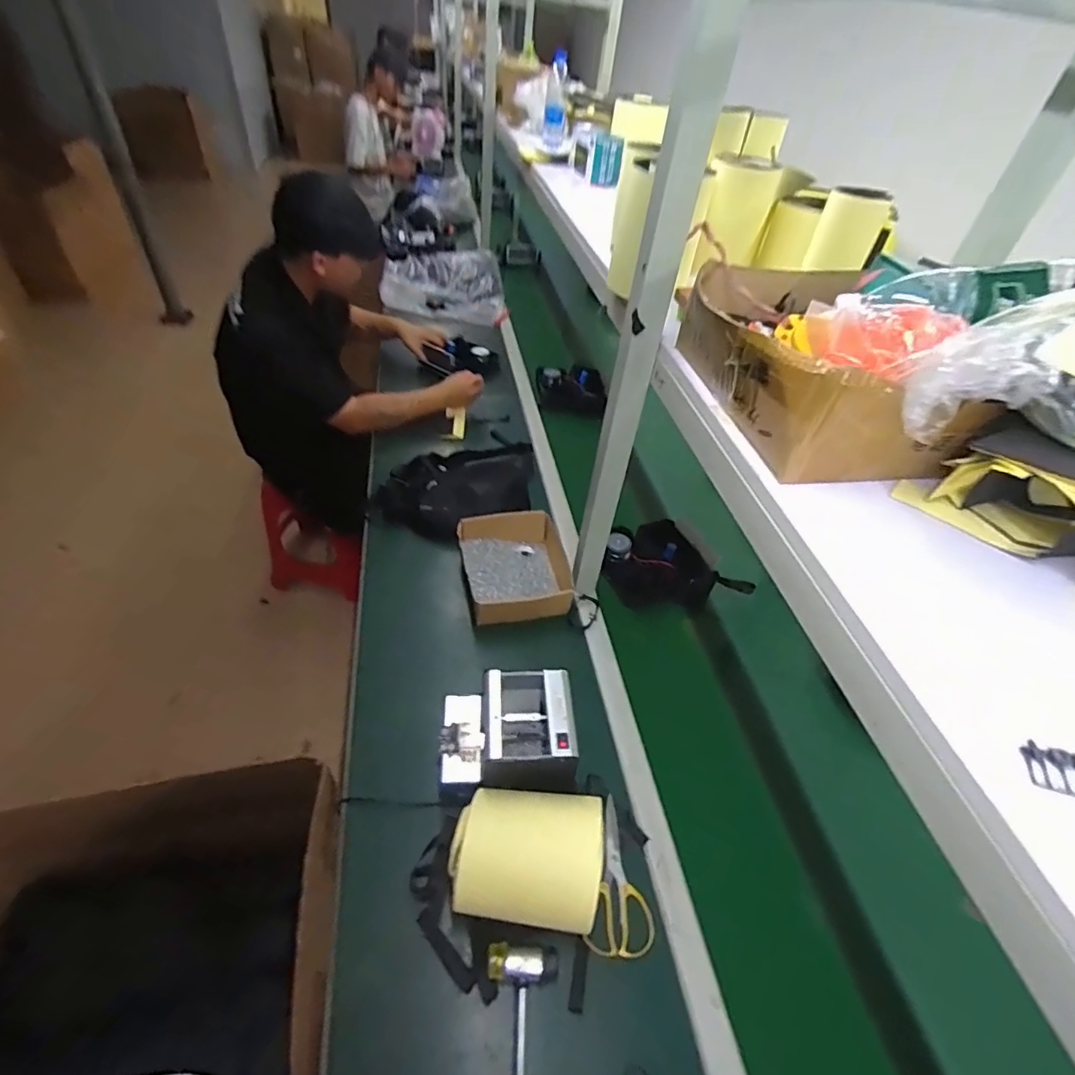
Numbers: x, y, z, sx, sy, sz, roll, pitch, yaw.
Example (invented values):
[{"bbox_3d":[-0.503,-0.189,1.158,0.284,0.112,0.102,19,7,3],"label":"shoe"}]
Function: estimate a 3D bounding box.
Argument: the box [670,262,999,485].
[{"bbox_3d":[0.275,-0.189,0.548,0.204,0.119,0.310,-1,45,-8],"label":"box"}]

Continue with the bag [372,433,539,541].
[{"bbox_3d":[-0.153,-0.130,1.200,0.394,0.058,0.259,-32,56,-33],"label":"bag"}]

